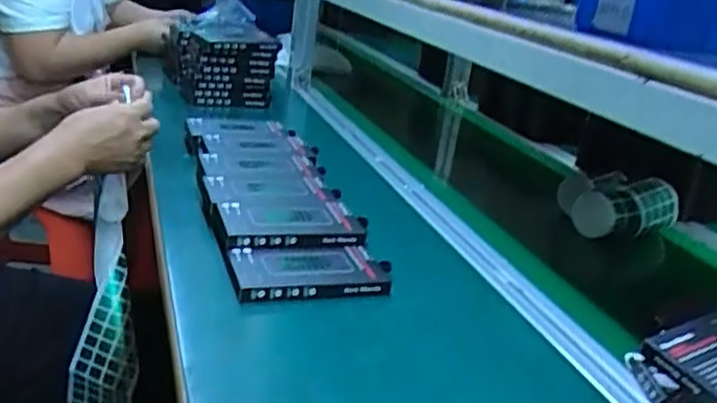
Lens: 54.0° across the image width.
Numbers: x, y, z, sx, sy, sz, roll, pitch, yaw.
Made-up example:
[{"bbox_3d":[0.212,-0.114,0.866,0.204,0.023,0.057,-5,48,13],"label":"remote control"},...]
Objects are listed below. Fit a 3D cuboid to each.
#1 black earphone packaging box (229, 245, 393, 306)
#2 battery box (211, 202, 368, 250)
[{"bbox_3d":[-0.040,0.065,0.626,0.137,0.022,0.073,-2,22,-17],"label":"black earphone packaging box"},{"bbox_3d":[-0.066,0.021,0.694,0.140,0.021,0.095,2,21,-18],"label":"battery box"}]

